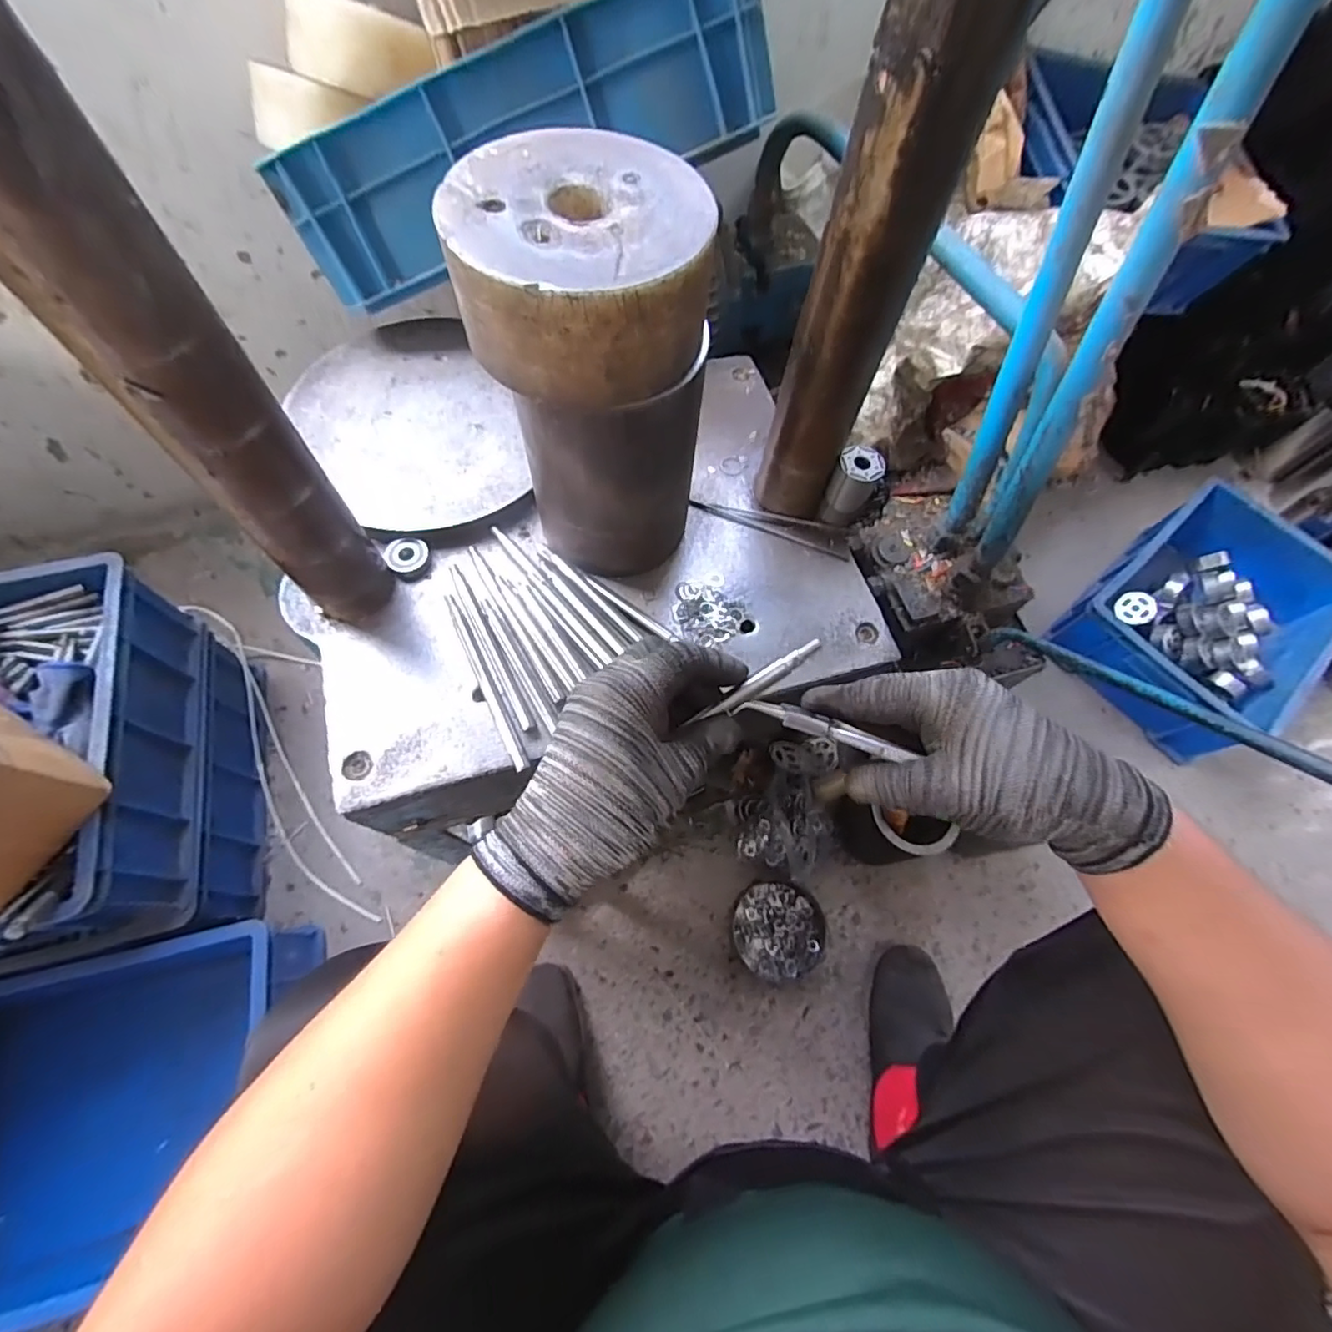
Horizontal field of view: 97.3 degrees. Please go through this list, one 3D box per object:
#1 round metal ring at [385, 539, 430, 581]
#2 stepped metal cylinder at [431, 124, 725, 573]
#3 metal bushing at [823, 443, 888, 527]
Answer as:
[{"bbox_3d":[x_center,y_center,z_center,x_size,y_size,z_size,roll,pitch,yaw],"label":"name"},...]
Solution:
[{"bbox_3d":[-0.220,-0.091,0.503,0.034,0.015,0.033,1,65,-3],"label":"round metal ring"},{"bbox_3d":[-0.049,-0.188,0.422,0.146,0.249,0.136,2,65,-2],"label":"stepped metal cylinder"},{"bbox_3d":[0.164,-0.157,0.516,0.035,0.065,0.033,21,66,6],"label":"metal bushing"}]

